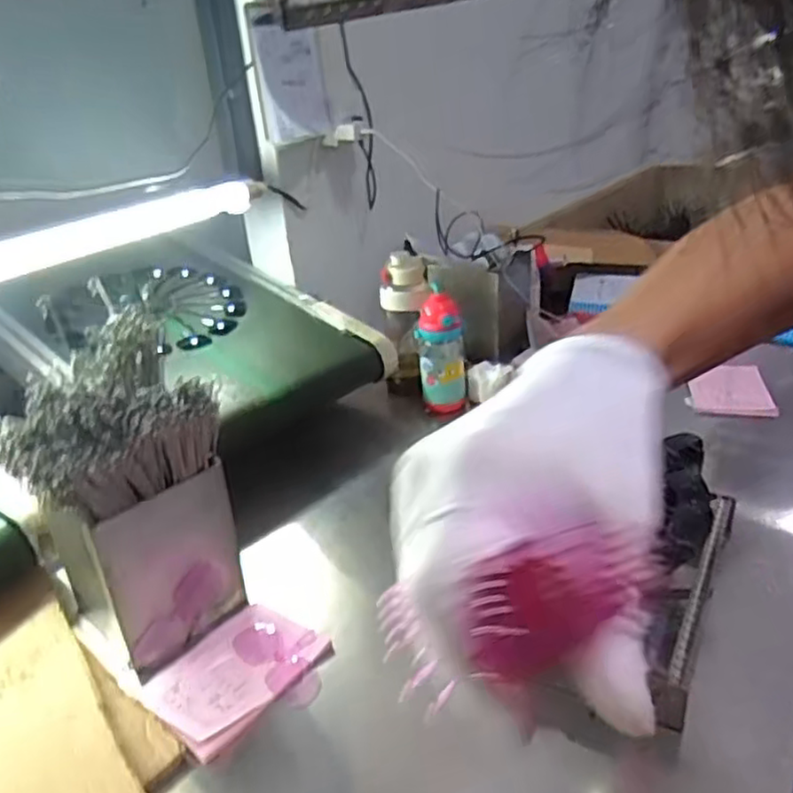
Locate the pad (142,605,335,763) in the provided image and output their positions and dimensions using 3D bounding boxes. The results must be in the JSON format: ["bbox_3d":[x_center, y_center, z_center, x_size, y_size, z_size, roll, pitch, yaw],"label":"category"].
[{"bbox_3d":[-0.172,0.289,0.742,0.129,0.013,0.170,18,35,36],"label":"pad"}]

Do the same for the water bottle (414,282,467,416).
[{"bbox_3d":[0.077,-0.076,1.215,0.083,0.207,0.065,-6,28,-2],"label":"water bottle"}]

